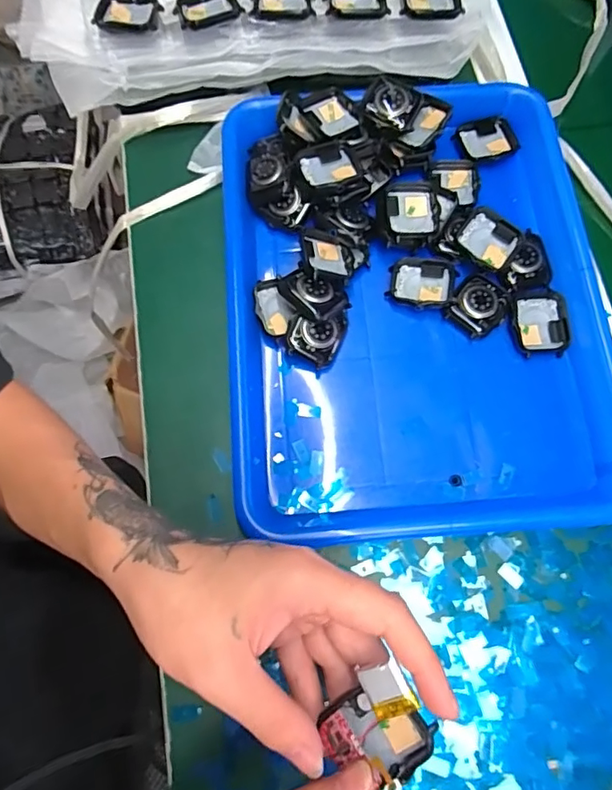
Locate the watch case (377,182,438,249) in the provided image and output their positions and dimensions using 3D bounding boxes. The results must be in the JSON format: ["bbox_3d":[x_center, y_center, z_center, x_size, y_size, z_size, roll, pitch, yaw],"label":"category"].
[{"bbox_3d":[0.073,-0.130,0.369,0.041,0.013,0.048,0,73,1],"label":"watch case"}]

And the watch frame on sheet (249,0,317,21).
[{"bbox_3d":[-0.018,-0.295,0.385,0.045,0.005,0.031,-3,79,4],"label":"watch frame on sheet"}]

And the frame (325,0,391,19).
[{"bbox_3d":[0.038,-0.298,0.390,0.046,0.005,0.030,-4,73,0],"label":"frame"}]

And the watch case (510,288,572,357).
[{"bbox_3d":[0.162,-0.050,0.358,0.038,0.008,0.046,-5,73,0],"label":"watch case"}]

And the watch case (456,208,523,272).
[{"bbox_3d":[0.131,-0.112,0.372,0.042,0.014,0.035,29,76,10],"label":"watch case"}]

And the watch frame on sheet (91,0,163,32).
[{"bbox_3d":[-0.131,-0.288,0.386,0.047,0.010,0.035,4,73,3],"label":"watch frame on sheet"}]

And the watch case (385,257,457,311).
[{"bbox_3d":[0.082,-0.079,0.366,0.046,0.014,0.041,4,73,2],"label":"watch case"}]

